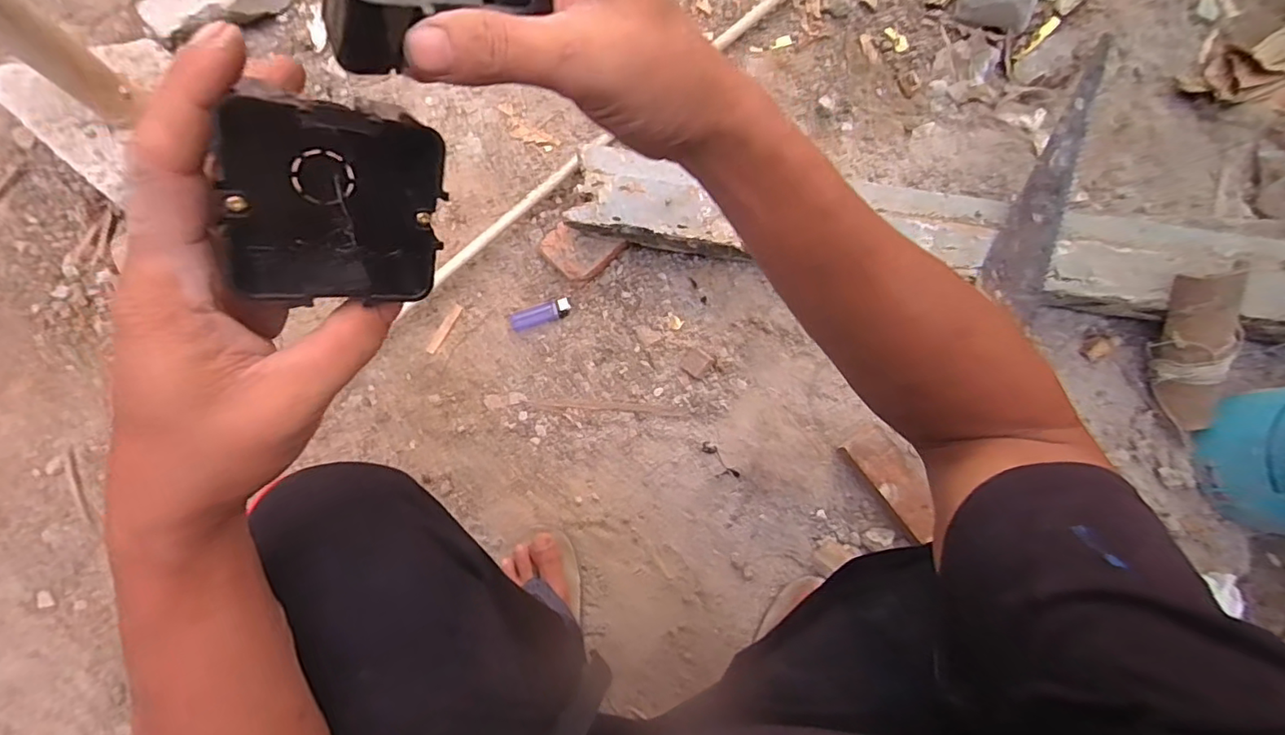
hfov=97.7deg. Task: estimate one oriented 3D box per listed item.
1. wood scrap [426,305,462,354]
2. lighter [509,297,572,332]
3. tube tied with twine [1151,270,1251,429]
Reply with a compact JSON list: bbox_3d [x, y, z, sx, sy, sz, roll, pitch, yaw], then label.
[{"bbox_3d":[-0.270,-0.052,0.764,0.013,0.004,0.075,31,81,6],"label":"wood scrap"},{"bbox_3d":[-0.138,-0.072,0.761,0.085,0.019,0.023,-15,80,-2],"label":"lighter"},{"bbox_3d":[0.649,-0.018,0.657,0.061,0.052,0.199,-12,112,-2],"label":"tube tied with twine"}]

